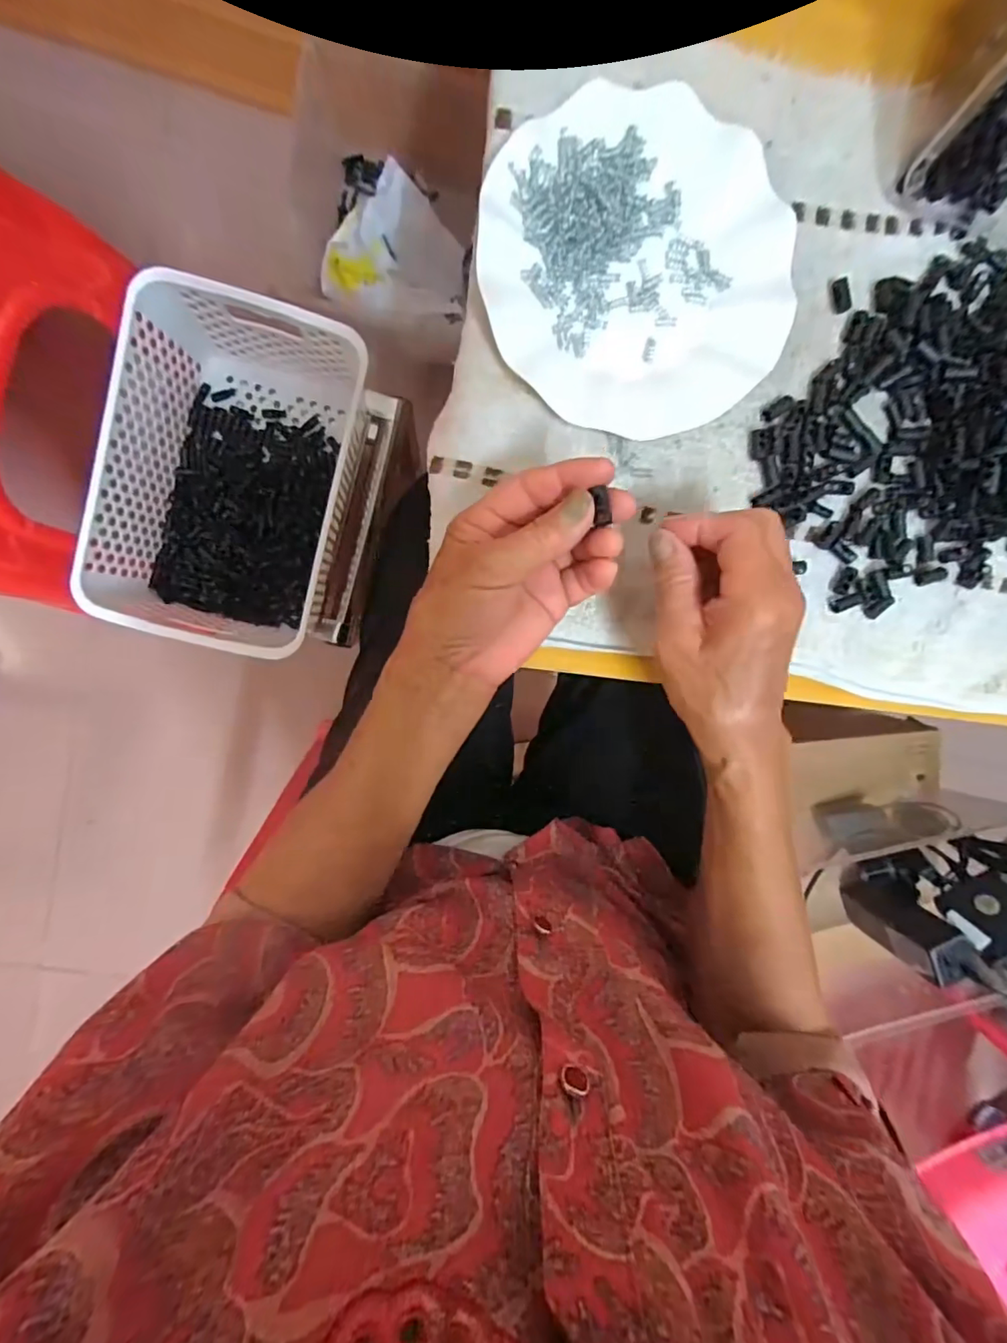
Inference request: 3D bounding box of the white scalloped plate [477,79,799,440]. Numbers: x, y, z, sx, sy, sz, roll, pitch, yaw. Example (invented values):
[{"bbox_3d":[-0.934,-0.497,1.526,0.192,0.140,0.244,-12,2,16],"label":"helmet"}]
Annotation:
[{"bbox_3d":[0.079,-0.236,0.312,0.181,0.017,0.175,-1,97,-6],"label":"white scalloped plate"}]

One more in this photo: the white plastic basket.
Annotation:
[{"bbox_3d":[-0.262,-0.188,0.535,0.207,0.122,0.309,12,95,-8],"label":"white plastic basket"}]

